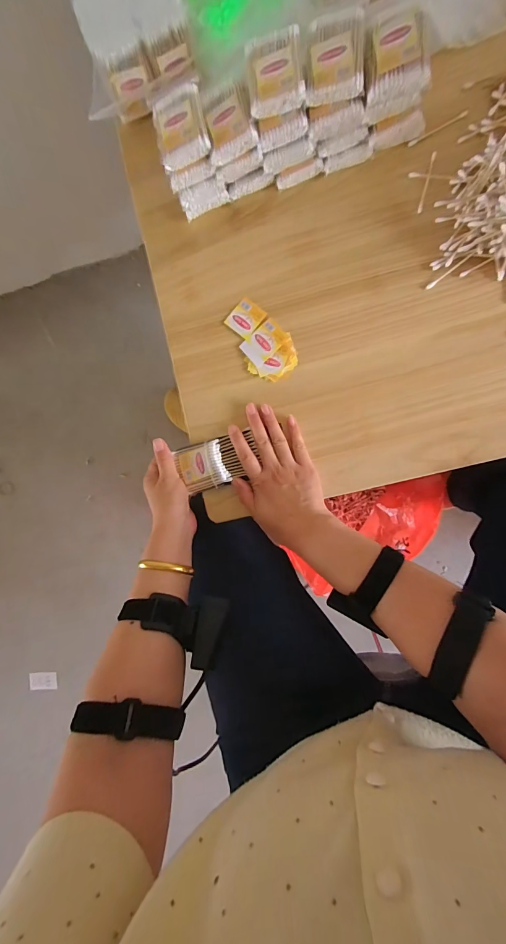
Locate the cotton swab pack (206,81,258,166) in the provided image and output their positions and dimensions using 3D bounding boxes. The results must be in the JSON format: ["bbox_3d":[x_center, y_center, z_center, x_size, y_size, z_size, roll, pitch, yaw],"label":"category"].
[{"bbox_3d":[-0.026,-0.388,0.389,0.052,0.017,0.066,-11,88,8],"label":"cotton swab pack"}]

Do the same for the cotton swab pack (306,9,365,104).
[{"bbox_3d":[0.084,-0.423,0.357,0.056,0.015,0.073,1,89,8],"label":"cotton swab pack"}]

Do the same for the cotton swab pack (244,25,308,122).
[{"bbox_3d":[0.023,-0.419,0.367,0.058,0.016,0.070,-6,88,8],"label":"cotton swab pack"}]

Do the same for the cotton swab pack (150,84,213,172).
[{"bbox_3d":[-0.082,-0.392,0.398,0.058,0.016,0.072,-13,87,8],"label":"cotton swab pack"}]

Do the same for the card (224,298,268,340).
[{"bbox_3d":[-0.010,-0.196,0.446,0.039,0.004,0.041,39,95,7],"label":"card"}]

